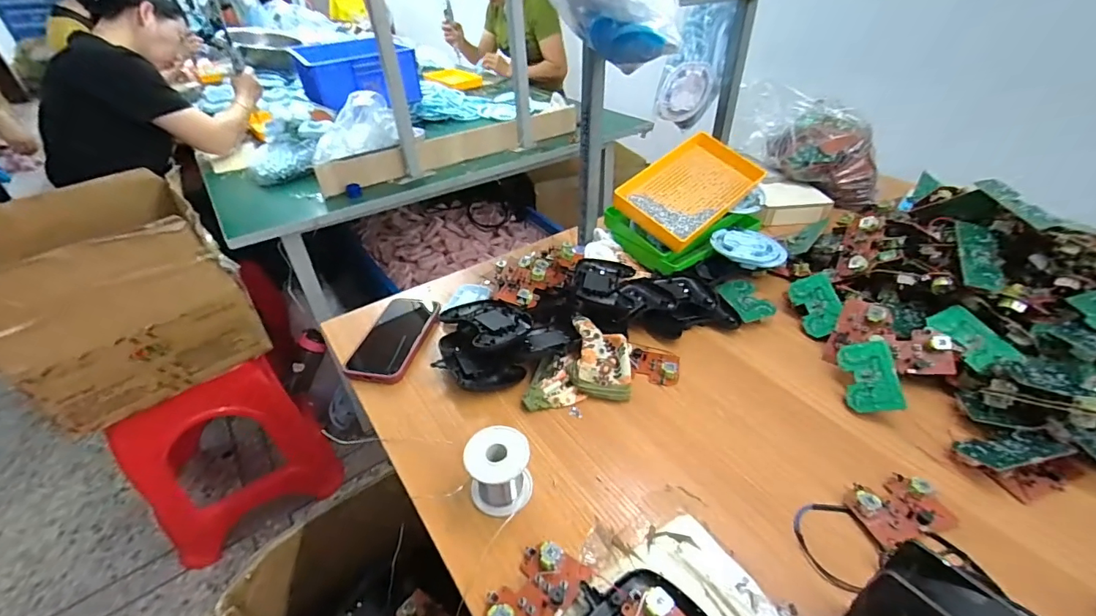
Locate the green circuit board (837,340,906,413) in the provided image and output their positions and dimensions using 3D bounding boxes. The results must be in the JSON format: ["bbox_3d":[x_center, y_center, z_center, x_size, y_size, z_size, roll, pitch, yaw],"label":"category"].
[{"bbox_3d":[0.392,0.083,0.571,0.056,0.009,0.092,-22,44,39],"label":"green circuit board"}]

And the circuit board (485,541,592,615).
[{"bbox_3d":[-0.012,0.246,0.401,0.056,0.021,0.091,26,46,31],"label":"circuit board"}]

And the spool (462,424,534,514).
[{"bbox_3d":[-0.049,0.163,0.469,0.061,0.068,0.056,-2,38,1],"label":"spool"}]

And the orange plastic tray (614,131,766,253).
[{"bbox_3d":[0.244,-0.210,0.815,0.237,0.033,0.158,-39,69,-22],"label":"orange plastic tray"}]

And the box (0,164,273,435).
[{"bbox_3d":[-0.903,-0.050,0.979,0.423,0.329,0.359,30,48,34],"label":"box"}]

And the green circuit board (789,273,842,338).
[{"bbox_3d":[0.390,-0.005,0.676,0.056,0.011,0.105,-24,46,29],"label":"green circuit board"}]

